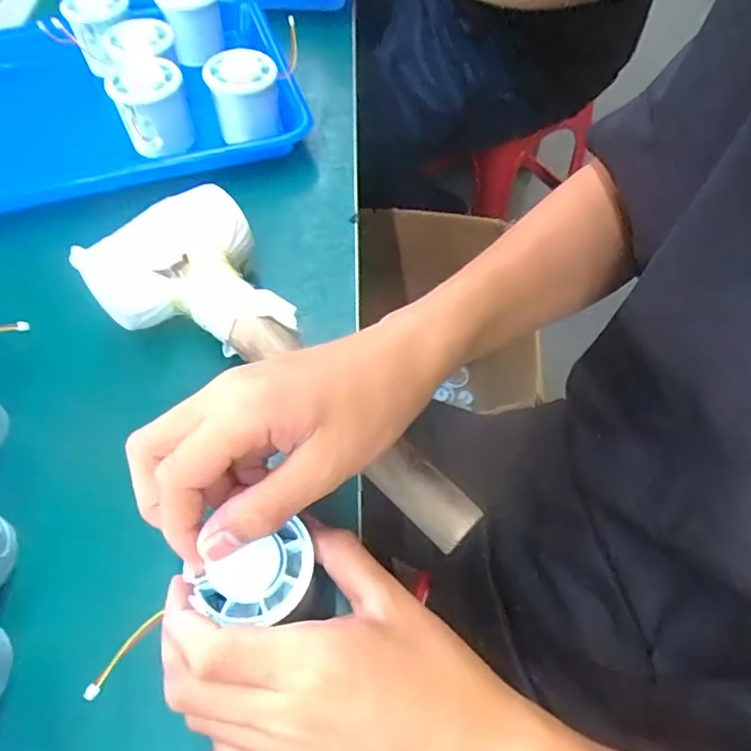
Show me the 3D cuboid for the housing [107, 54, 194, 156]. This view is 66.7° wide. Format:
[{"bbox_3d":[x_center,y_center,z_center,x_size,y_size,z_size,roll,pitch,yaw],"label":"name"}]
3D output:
[{"bbox_3d":[-0.178,-0.214,0.461,0.056,0.059,0.052,-20,59,-12],"label":"housing"}]

